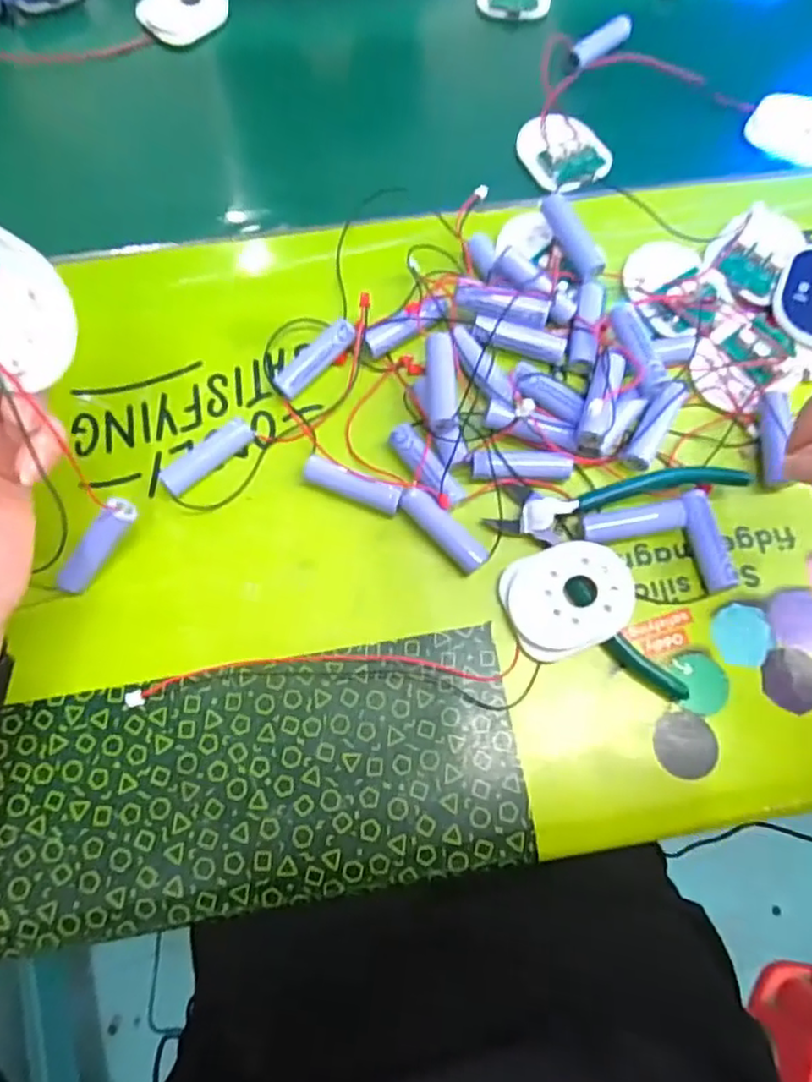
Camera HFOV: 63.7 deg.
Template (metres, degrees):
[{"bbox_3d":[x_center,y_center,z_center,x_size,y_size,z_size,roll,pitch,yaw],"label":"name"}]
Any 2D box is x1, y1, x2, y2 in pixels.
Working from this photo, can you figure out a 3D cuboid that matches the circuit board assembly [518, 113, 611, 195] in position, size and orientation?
[{"bbox_3d":[0.099,-0.245,0.413,0.045,0.013,0.057,-33,74,-10],"label":"circuit board assembly"}]

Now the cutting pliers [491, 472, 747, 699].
[{"bbox_3d":[0.098,0.000,0.318,0.108,0.011,0.115,22,73,8],"label":"cutting pliers"}]

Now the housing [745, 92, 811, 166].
[{"bbox_3d":[0.253,-0.266,0.422,0.059,0.006,0.040,34,95,10],"label":"housing"}]

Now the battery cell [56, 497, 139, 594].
[{"bbox_3d":[-0.143,0.003,0.300,0.012,0.012,0.055,47,110,14],"label":"battery cell"}]

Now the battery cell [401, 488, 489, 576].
[{"bbox_3d":[0.018,-0.005,0.318,0.016,0.016,0.049,-41,76,-12],"label":"battery cell"}]

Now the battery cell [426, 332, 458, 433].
[{"bbox_3d":[0.018,-0.079,0.329,0.014,0.015,0.052,-2,71,-1],"label":"battery cell"}]

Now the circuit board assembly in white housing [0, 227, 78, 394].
[{"bbox_3d":[-0.130,-0.077,0.212,0.042,0.054,0.015,1,26,-7],"label":"circuit board assembly in white housing"}]

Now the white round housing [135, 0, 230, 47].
[{"bbox_3d":[-0.155,-0.369,0.454,0.060,0.019,0.036,-25,73,-8],"label":"white round housing"}]

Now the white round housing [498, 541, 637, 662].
[{"bbox_3d":[0.076,0.026,0.306,0.057,0.013,0.048,-23,78,8],"label":"white round housing"}]

